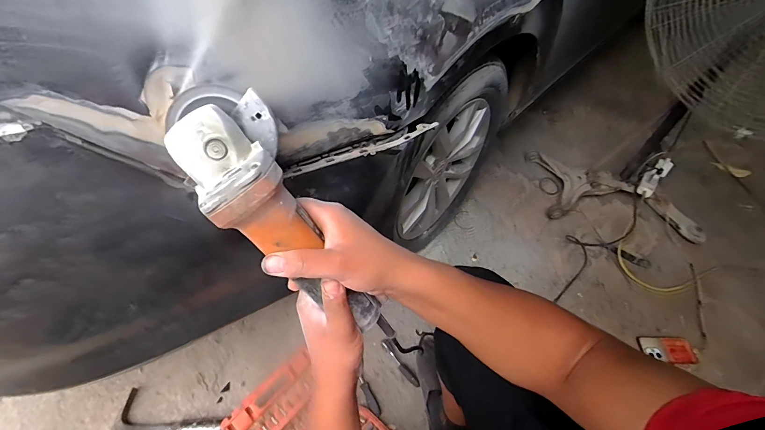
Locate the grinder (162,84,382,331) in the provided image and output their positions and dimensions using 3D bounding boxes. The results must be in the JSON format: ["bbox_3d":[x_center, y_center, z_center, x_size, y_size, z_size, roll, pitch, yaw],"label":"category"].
[{"bbox_3d":[-0.095,0.003,0.334,0.100,0.077,0.295,-39,102,-27],"label":"grinder"}]

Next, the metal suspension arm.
[{"bbox_3d":[0.757,-0.162,1.430,0.355,0.088,0.333,-12,52,-18],"label":"metal suspension arm"}]

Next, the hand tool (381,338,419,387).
[{"bbox_3d":[0.047,0.397,0.942,0.026,0.014,0.146,-27,58,-28],"label":"hand tool"}]

